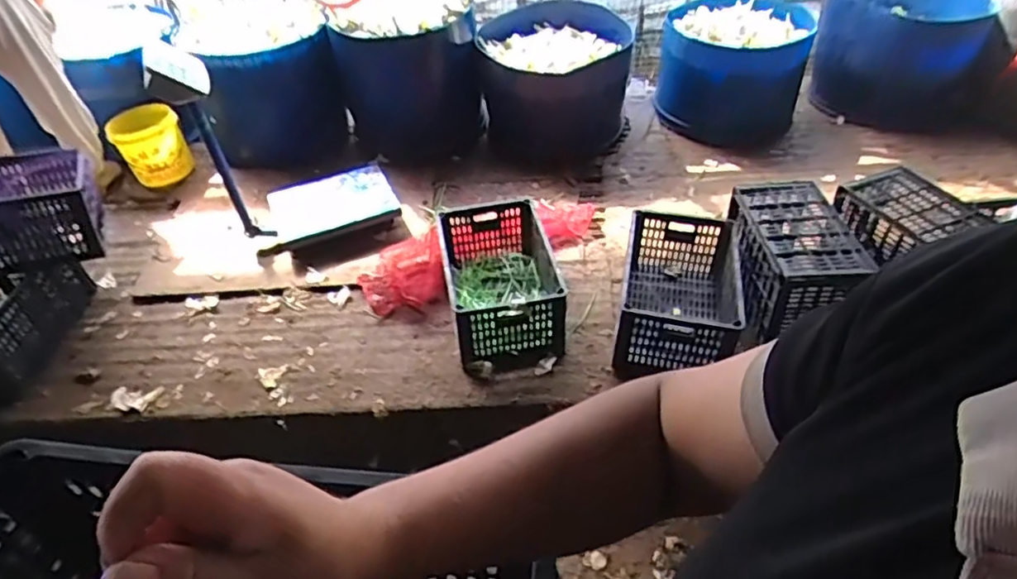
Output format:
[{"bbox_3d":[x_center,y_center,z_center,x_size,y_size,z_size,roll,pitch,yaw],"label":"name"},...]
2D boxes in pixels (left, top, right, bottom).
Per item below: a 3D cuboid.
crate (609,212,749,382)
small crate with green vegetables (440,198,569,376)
[{"bbox_3d":[0.465,0.013,1.731,0.302,0.281,0.443,9,46,13],"label":"crate"},{"bbox_3d":[-0.021,-0.029,1.823,0.305,0.205,0.495,-9,45,-5],"label":"small crate with green vegetables"}]

